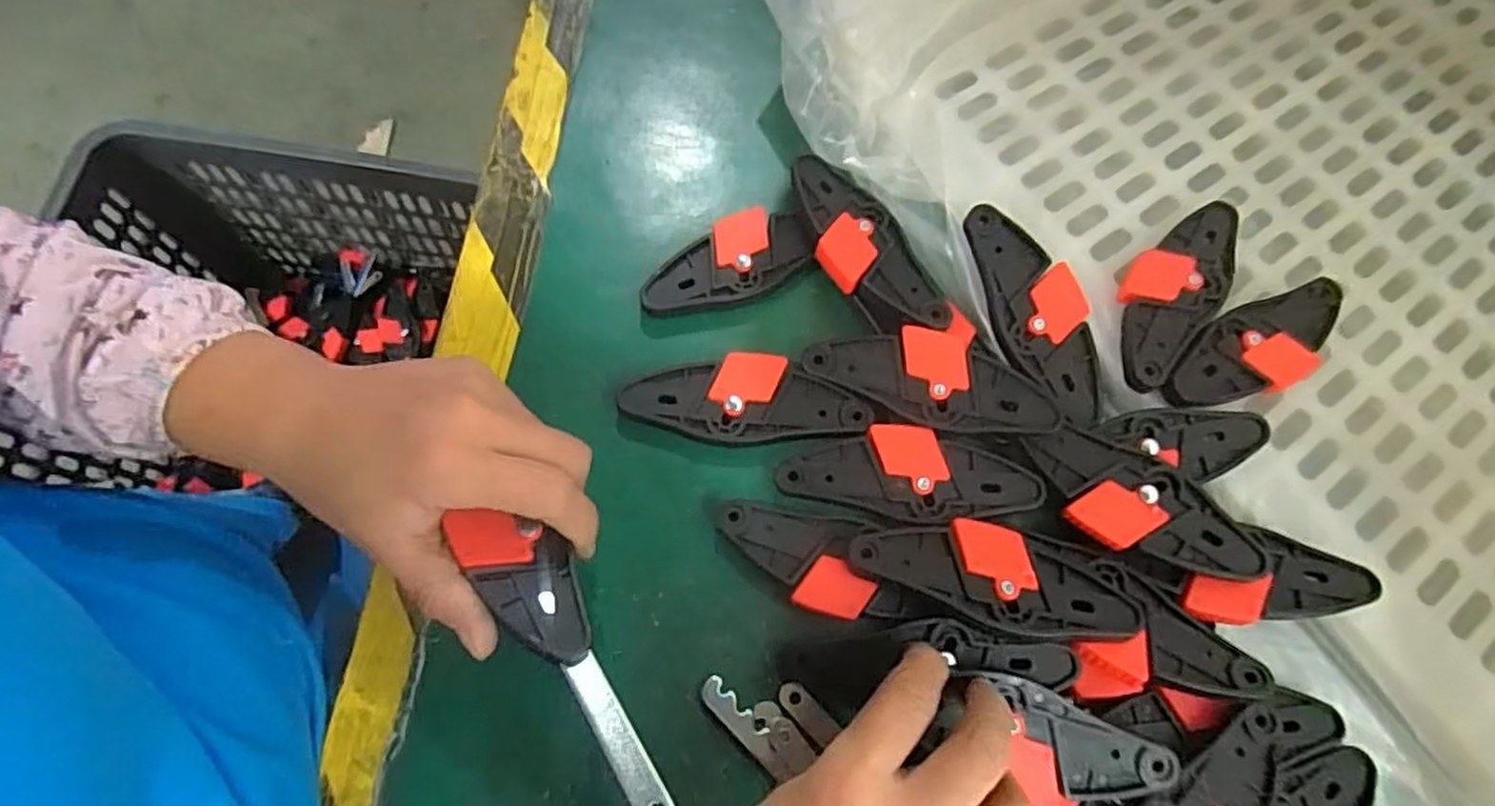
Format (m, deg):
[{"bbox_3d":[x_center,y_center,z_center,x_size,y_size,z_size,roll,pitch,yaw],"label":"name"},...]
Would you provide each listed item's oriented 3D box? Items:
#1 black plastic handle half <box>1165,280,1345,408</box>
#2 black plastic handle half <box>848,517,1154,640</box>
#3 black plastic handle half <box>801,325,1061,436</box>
[{"bbox_3d":[0.268,-0.029,0.385,0.122,0.019,0.040,-25,73,-10],"label":"black plastic handle half"},{"bbox_3d":[0.110,0.080,0.331,0.122,0.021,0.046,17,71,5],"label":"black plastic handle half"},{"bbox_3d":[0.090,-0.013,0.361,0.118,0.020,0.048,13,71,3],"label":"black plastic handle half"}]

